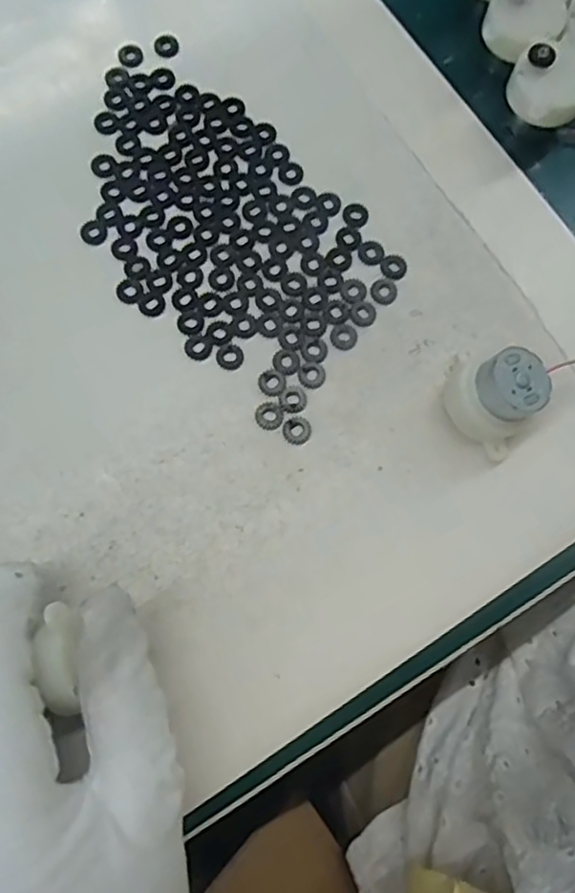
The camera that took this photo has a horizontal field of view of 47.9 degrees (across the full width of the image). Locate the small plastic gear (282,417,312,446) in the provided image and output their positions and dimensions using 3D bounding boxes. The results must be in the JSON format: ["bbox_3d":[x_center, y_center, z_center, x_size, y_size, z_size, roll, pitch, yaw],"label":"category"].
[{"bbox_3d":[0.004,-0.006,0.244,0.011,0.004,0.011,12,76,1],"label":"small plastic gear"}]

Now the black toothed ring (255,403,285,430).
[{"bbox_3d":[-0.007,-0.012,0.245,0.011,0.004,0.011,0,76,-2],"label":"black toothed ring"}]

